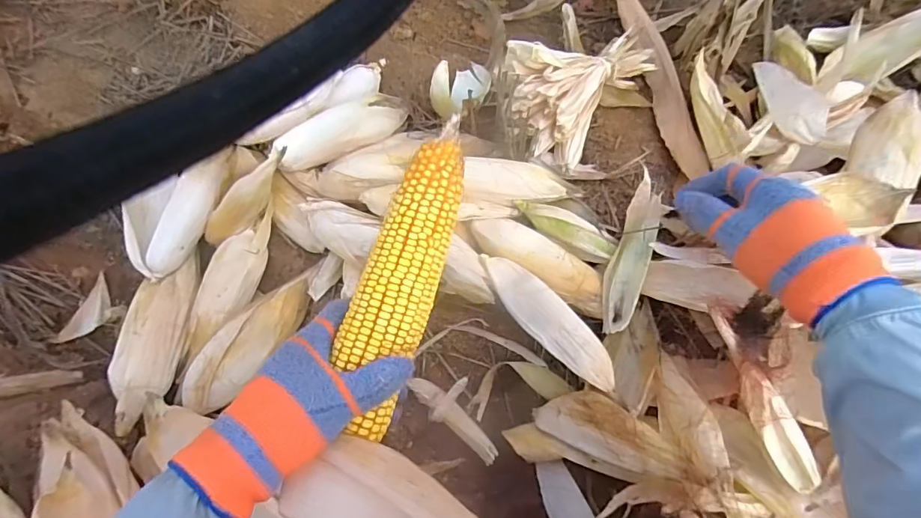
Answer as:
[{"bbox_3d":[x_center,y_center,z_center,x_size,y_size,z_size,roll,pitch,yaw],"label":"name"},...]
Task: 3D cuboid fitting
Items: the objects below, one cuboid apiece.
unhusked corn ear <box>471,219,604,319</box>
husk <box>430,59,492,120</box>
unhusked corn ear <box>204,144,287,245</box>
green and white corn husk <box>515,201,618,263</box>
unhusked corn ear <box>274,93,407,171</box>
[{"bbox_3d":[0.117,0.003,0.722,0.226,0.064,0.065,26,66,10],"label":"unhusked corn ear"},{"bbox_3d":[-0.002,-0.295,0.818,0.121,0.042,0.082,-29,69,-16],"label":"husk"},{"bbox_3d":[-0.337,-0.094,0.761,0.201,0.045,0.052,-44,74,18],"label":"unhusked corn ear"},{"bbox_3d":[0.157,-0.048,0.725,0.160,0.054,0.043,29,66,11],"label":"green and white corn husk"},{"bbox_3d":[-0.194,-0.210,0.791,0.220,0.048,0.065,-19,67,-12],"label":"unhusked corn ear"}]

